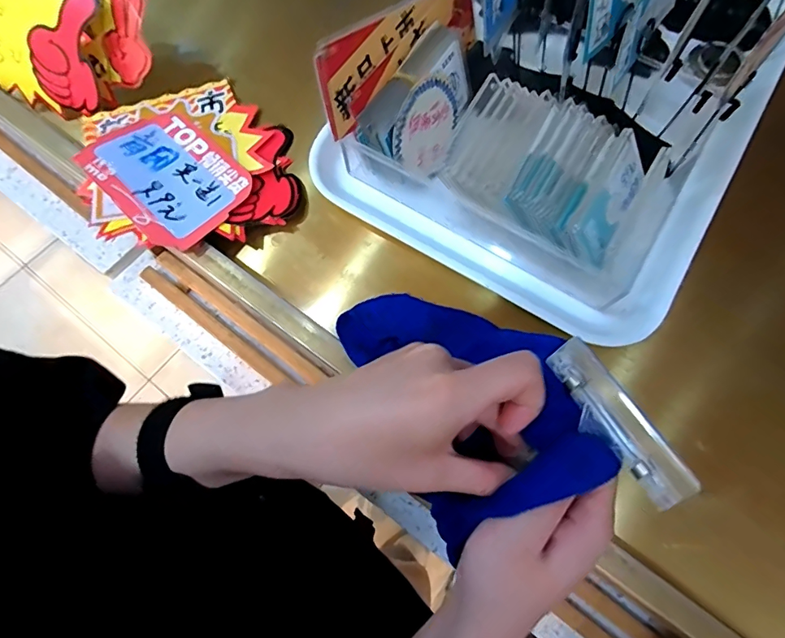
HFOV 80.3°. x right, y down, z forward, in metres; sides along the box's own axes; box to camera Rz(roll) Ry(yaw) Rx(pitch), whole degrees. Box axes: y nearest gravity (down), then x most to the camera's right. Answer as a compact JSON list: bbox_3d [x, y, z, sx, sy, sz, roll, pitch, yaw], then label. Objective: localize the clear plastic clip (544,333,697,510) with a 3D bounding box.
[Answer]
[{"bbox_3d":[0.101,0.045,0.212,0.026,0.011,0.079,-23,57,-9],"label":"clear plastic clip"}]

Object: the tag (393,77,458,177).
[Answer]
[{"bbox_3d":[0.026,-0.142,0.347,0.004,0.066,0.065,29,113,33],"label":"tag"}]

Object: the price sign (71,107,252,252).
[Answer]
[{"bbox_3d":[-0.181,-0.118,0.379,0.127,0.008,0.093,43,69,13],"label":"price sign"}]

